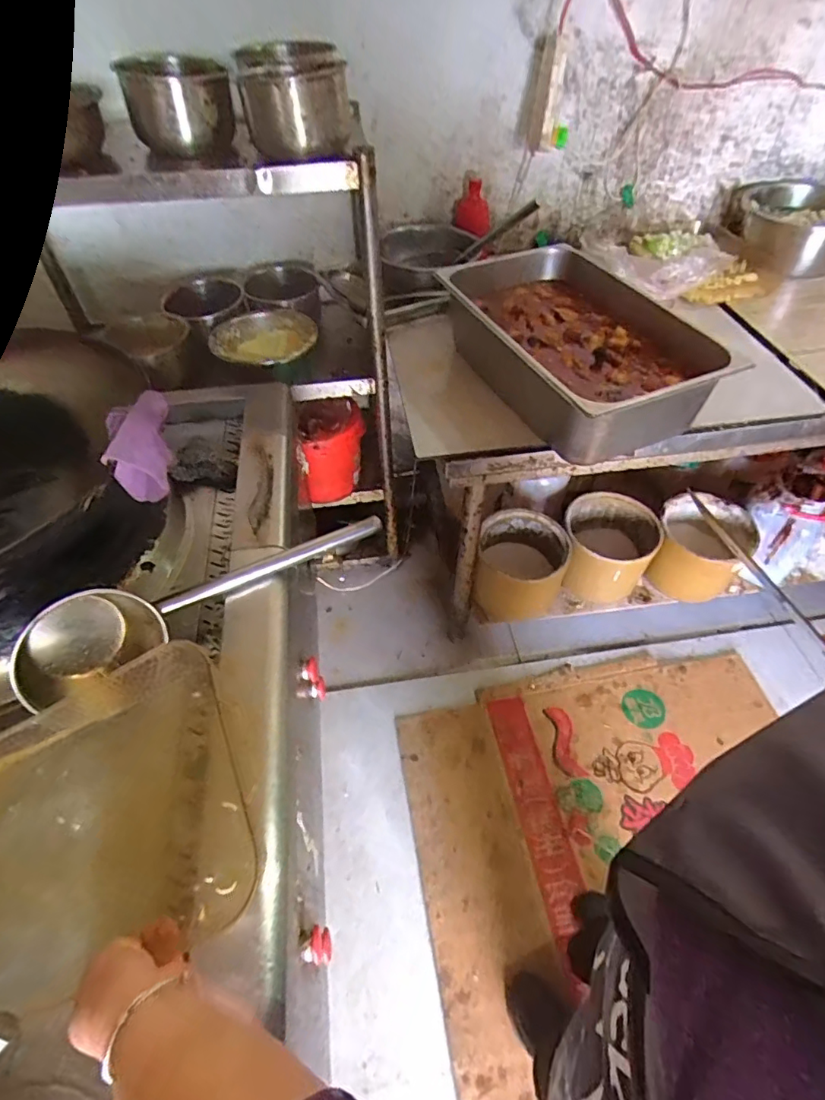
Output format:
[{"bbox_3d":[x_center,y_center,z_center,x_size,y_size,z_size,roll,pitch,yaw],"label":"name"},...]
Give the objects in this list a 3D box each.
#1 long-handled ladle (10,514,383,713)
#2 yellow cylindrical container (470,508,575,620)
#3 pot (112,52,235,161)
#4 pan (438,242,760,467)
[{"bbox_3d":[-0.273,0.035,0.708,0.472,0.101,0.123,-31,56,-22],"label":"long-handled ladle"},{"bbox_3d":[0.283,0.049,1.364,0.235,0.198,0.219,7,51,7],"label":"yellow cylindrical container"},{"bbox_3d":[-0.394,-0.758,0.903,0.168,0.119,0.132,-14,52,-10],"label":"pot"},{"bbox_3d":[0.294,-0.396,1.012,0.341,0.139,0.539,-20,53,-15],"label":"pan"}]

